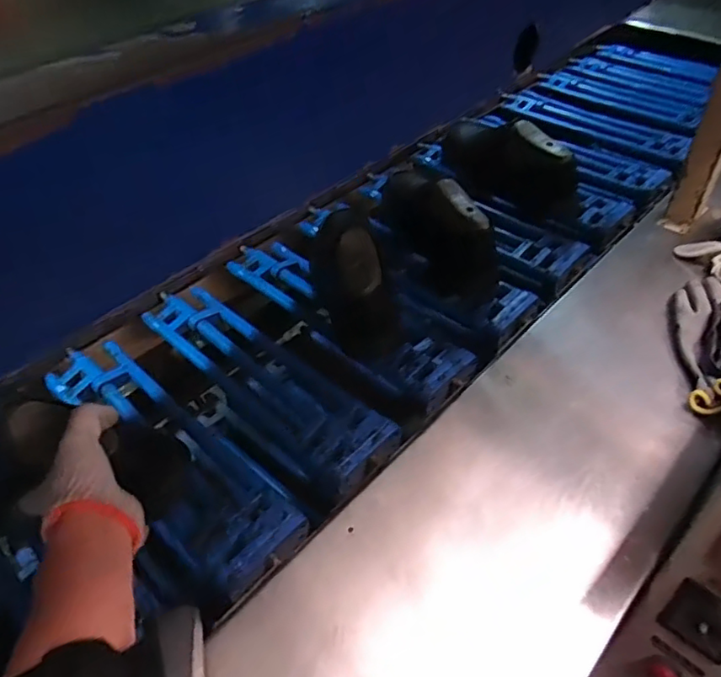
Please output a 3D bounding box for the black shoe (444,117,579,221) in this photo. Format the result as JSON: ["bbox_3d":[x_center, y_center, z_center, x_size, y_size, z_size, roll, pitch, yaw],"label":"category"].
[{"bbox_3d":[0.247,-0.298,0.963,0.106,0.116,0.264,-19,48,-15],"label":"black shoe"}]

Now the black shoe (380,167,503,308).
[{"bbox_3d":[0.115,-0.183,0.842,0.107,0.106,0.277,-11,46,-8],"label":"black shoe"}]

